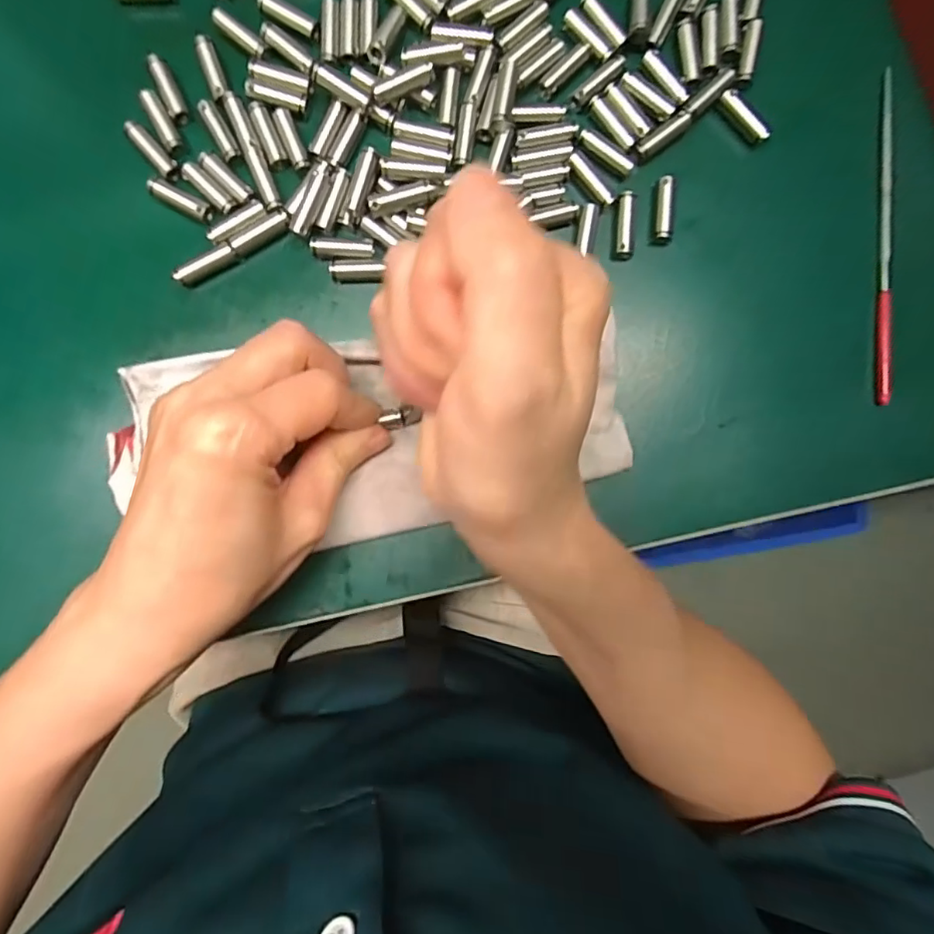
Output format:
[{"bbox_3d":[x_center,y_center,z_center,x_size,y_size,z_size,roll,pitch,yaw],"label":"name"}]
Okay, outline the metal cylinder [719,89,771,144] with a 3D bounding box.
[{"bbox_3d":[0.111,-0.140,0.225,0.006,0.005,0.024,-41,92,-2],"label":"metal cylinder"}]

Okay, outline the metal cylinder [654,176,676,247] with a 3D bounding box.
[{"bbox_3d":[0.080,-0.104,0.229,0.008,0.010,0.024,5,90,-3],"label":"metal cylinder"}]

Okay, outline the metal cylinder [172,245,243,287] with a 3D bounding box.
[{"bbox_3d":[-0.103,-0.080,0.225,0.025,0.007,0.006,-32,92,-2],"label":"metal cylinder"}]

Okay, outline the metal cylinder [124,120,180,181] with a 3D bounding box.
[{"bbox_3d":[-0.125,-0.126,0.224,0.006,0.004,0.027,-42,92,-2],"label":"metal cylinder"}]

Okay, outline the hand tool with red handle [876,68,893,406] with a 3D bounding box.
[{"bbox_3d":[0.171,-0.094,0.232,0.004,0.009,0.135,1,90,-3],"label":"hand tool with red handle"}]

